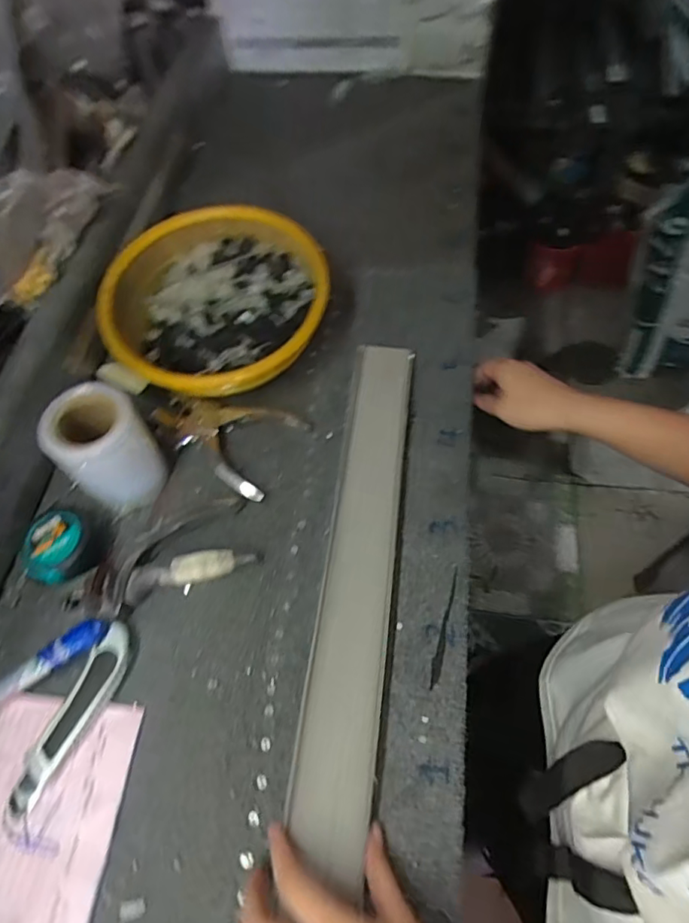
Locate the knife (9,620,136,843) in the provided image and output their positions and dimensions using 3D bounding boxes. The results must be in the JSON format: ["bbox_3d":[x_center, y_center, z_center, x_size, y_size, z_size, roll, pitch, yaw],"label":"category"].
[{"bbox_3d":[-0.215,0.205,0.430,0.032,0.013,0.155,19,62,12],"label":"knife"}]

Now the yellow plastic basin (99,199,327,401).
[{"bbox_3d":[-0.137,-0.167,0.603,0.231,0.095,0.223,-1,60,1],"label":"yellow plastic basin"}]

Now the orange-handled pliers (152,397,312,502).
[{"bbox_3d":[-0.132,-0.031,0.572,0.164,0.018,0.099,24,63,15],"label":"orange-handled pliers"}]

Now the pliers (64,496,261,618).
[{"bbox_3d":[-0.165,0.089,0.489,0.166,0.025,0.068,-21,62,-11],"label":"pliers"}]

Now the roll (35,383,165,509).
[{"bbox_3d":[-0.218,-0.010,0.506,0.080,0.105,0.072,-34,65,-17],"label":"roll"}]

